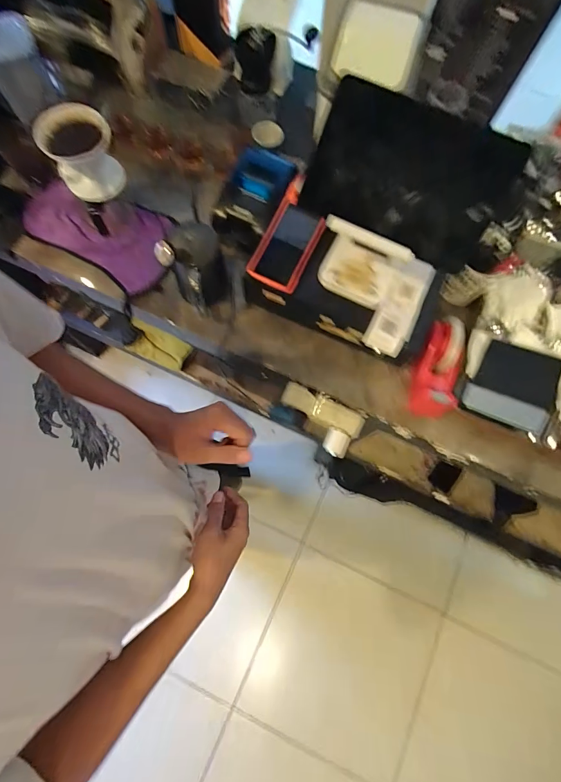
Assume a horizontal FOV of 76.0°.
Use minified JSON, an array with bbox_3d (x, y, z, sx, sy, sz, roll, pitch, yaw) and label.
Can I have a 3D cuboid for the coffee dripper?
[{"bbox_3d":[-0.340,-0.409,0.630,0.106,0.115,0.112,1,73,-2],"label":"coffee dripper"}]

